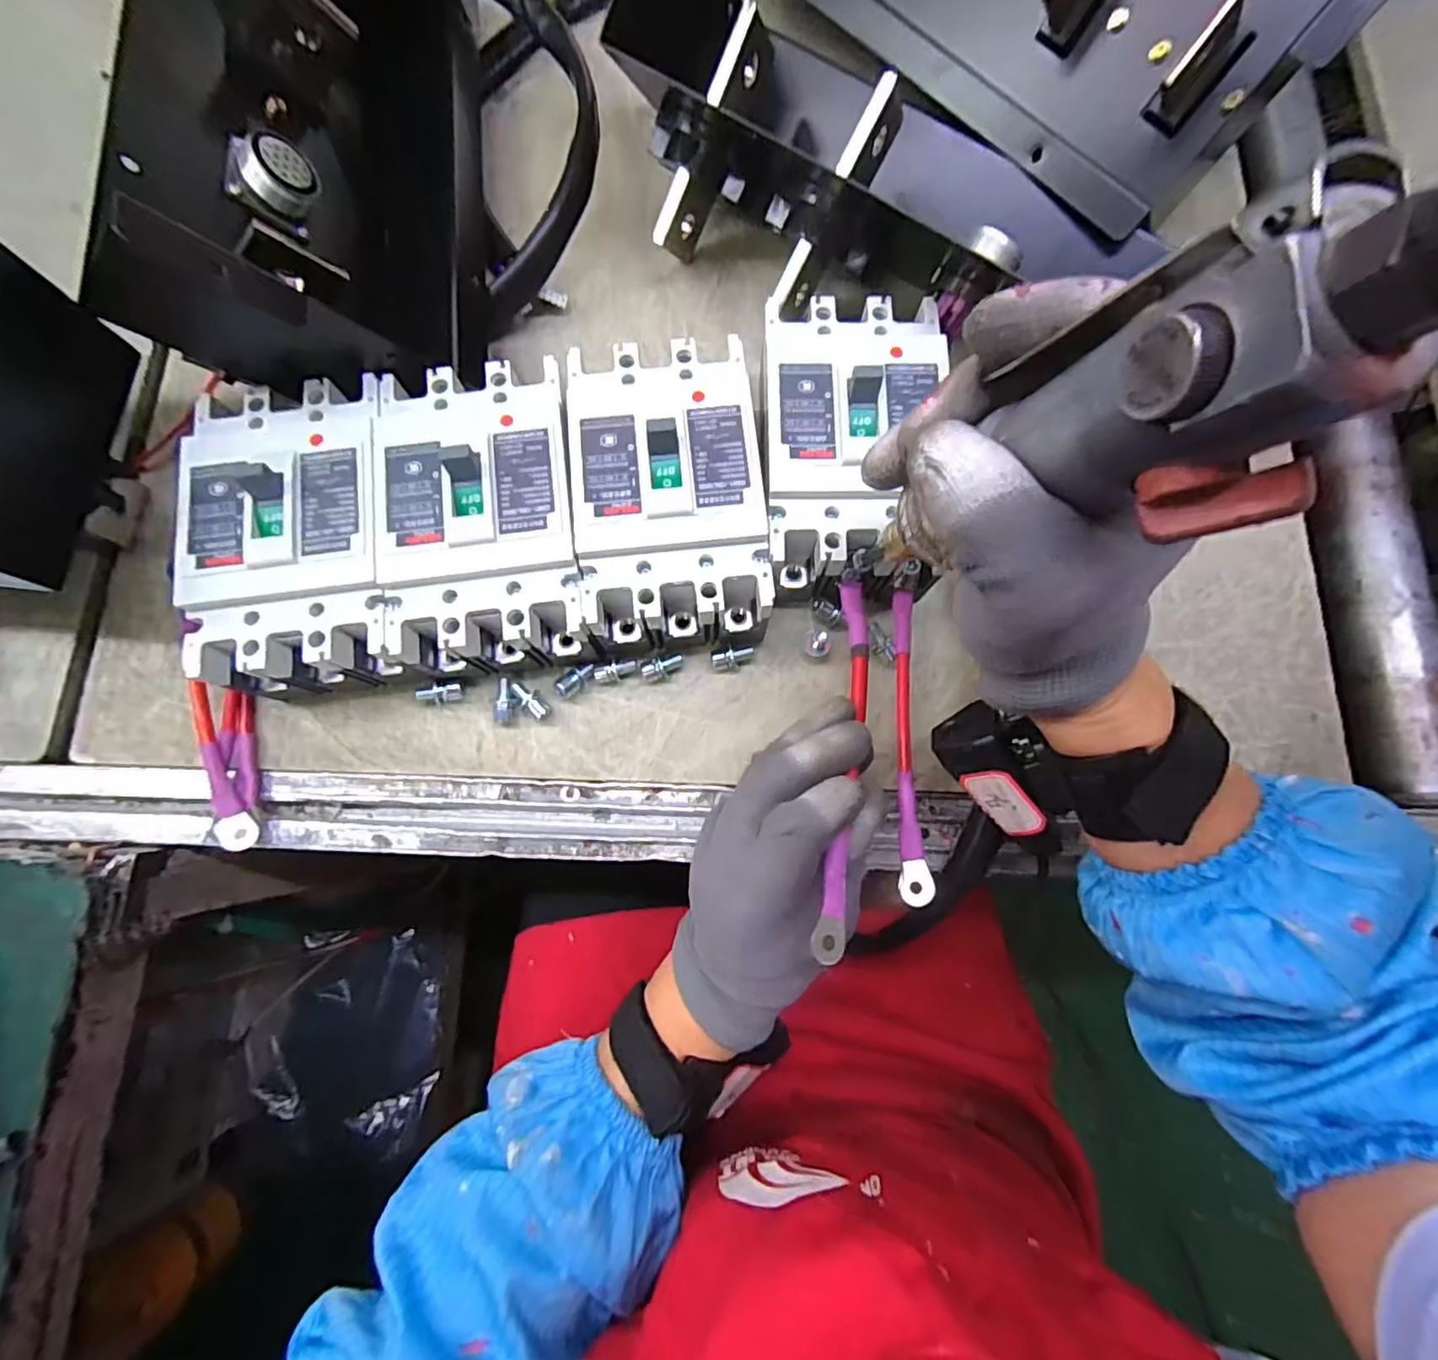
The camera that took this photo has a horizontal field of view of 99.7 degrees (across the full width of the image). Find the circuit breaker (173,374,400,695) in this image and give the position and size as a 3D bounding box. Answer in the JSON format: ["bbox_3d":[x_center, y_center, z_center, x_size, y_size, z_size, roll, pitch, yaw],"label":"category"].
[{"bbox_3d":[-0.210,-0.072,0.317,0.092,0.074,0.146,-7,79,-2],"label":"circuit breaker"}]

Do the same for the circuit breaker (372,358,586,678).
[{"bbox_3d":[-0.118,-0.082,0.321,0.093,0.071,0.146,-6,79,-2],"label":"circuit breaker"}]

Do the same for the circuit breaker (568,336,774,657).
[{"bbox_3d":[-0.025,-0.095,0.325,0.091,0.069,0.147,-4,79,-1],"label":"circuit breaker"}]

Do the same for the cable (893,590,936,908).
[{"bbox_3d":[0.093,0.028,0.294,0.013,0.013,0.152,2,79,0],"label":"cable"}]

